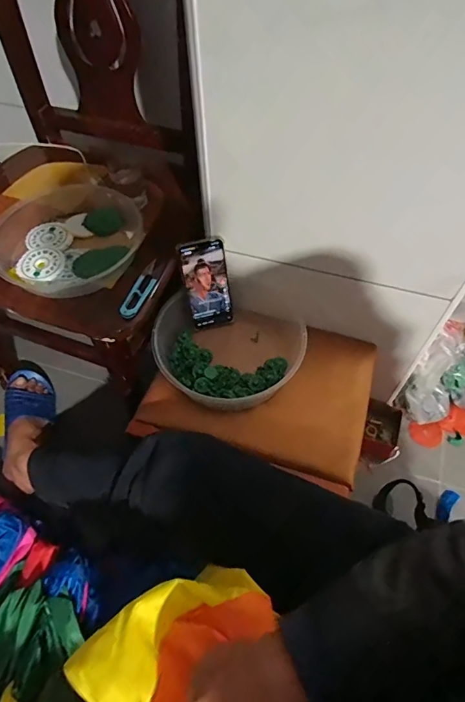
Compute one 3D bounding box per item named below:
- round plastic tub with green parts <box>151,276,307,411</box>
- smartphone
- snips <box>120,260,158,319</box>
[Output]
[{"bbox_3d":[0.001,-0.010,0.706,0.248,0.100,0.244,0,57,0],"label":"round plastic tub with green parts"},{"bbox_3d":[-0.042,-0.110,0.718,0.079,0.163,0.012,-14,38,-2],"label":"smartphone"},{"bbox_3d":[-0.131,-0.092,0.619,0.027,0.012,0.115,14,58,9],"label":"snips"}]

